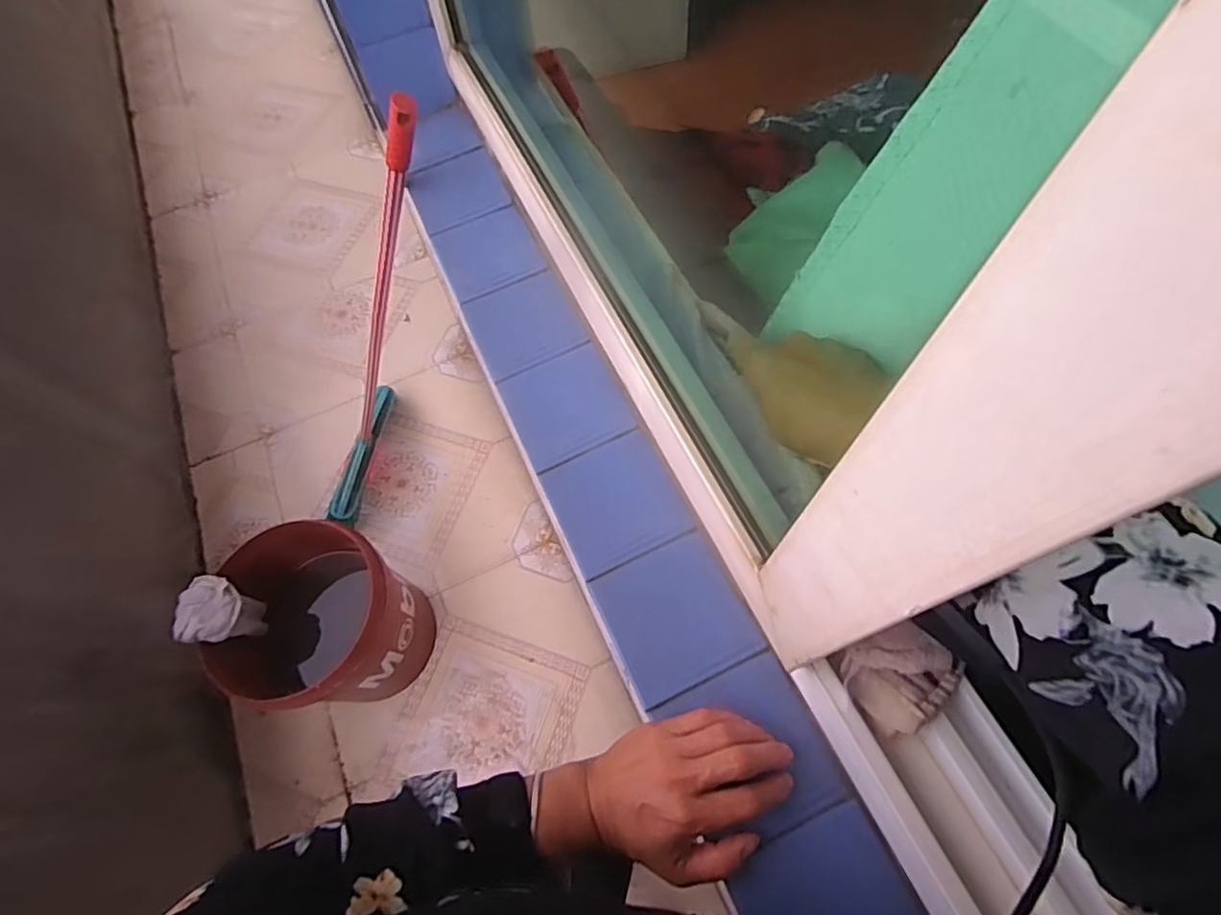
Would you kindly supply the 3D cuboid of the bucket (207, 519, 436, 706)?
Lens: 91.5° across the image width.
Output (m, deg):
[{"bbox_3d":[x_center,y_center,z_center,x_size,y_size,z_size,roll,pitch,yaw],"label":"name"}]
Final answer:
[{"bbox_3d":[-0.566,0.338,1.208,0.324,0.388,0.323,-1,64,3],"label":"bucket"}]

